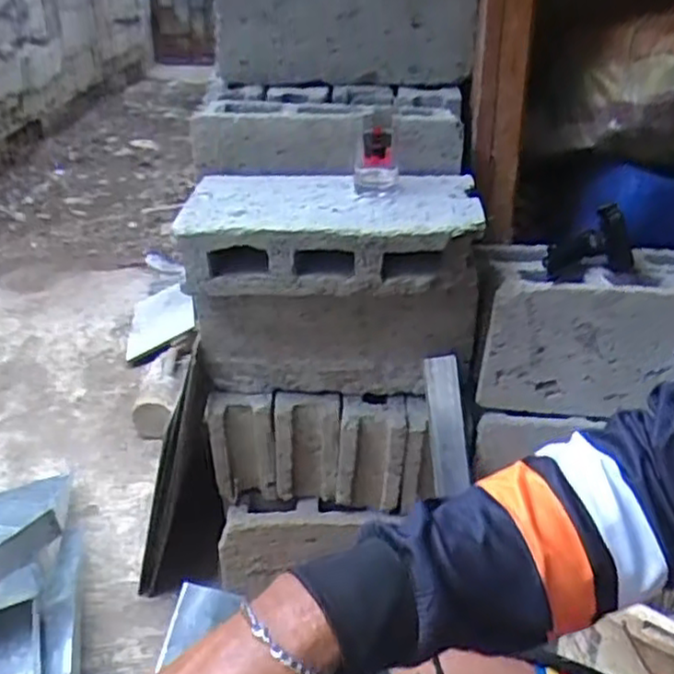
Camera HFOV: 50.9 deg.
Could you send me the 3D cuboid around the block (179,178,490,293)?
[{"bbox_3d":[-0.009,-0.144,0.997,0.399,0.113,0.198,1,28,-3],"label":"block"}]

